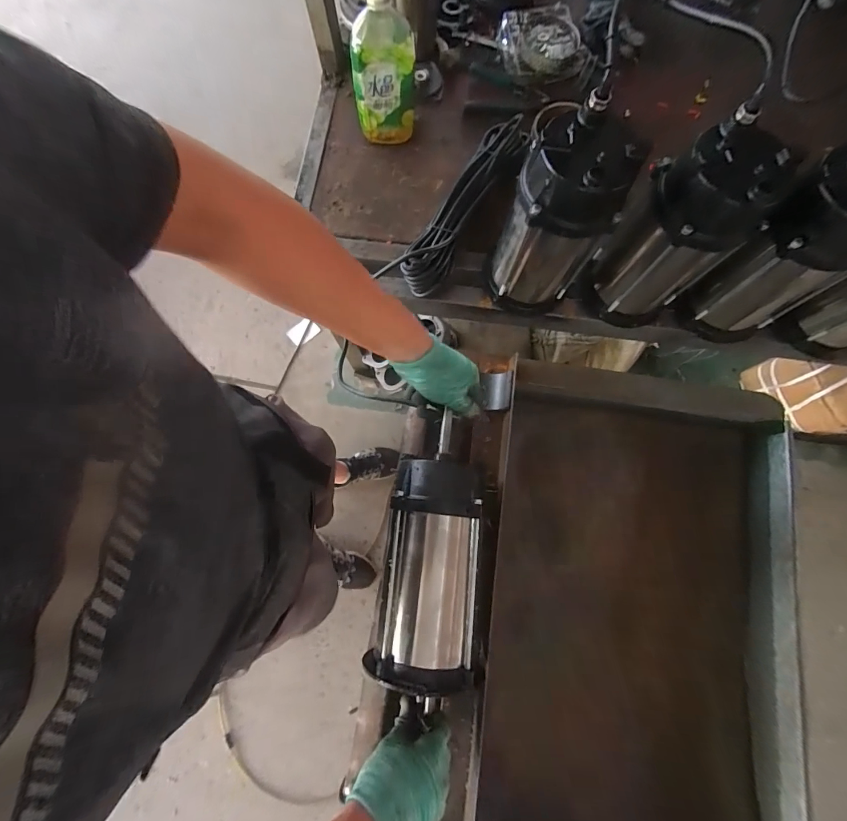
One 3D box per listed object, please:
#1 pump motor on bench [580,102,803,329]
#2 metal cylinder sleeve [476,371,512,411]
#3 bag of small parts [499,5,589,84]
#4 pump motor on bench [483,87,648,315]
[{"bbox_3d":[0.325,-0.224,0.535,0.125,0.258,0.134,-43,80,-9],"label":"pump motor on bench"},{"bbox_3d":[0.108,-0.028,0.611,0.045,0.047,0.059,3,77,1],"label":"metal cylinder sleeve"},{"bbox_3d":[0.228,-0.718,0.764,0.145,0.035,0.181,-7,77,-1],"label":"bag of small parts"},{"bbox_3d":[0.171,-0.241,0.541,0.132,0.263,0.113,26,78,6],"label":"pump motor on bench"}]

